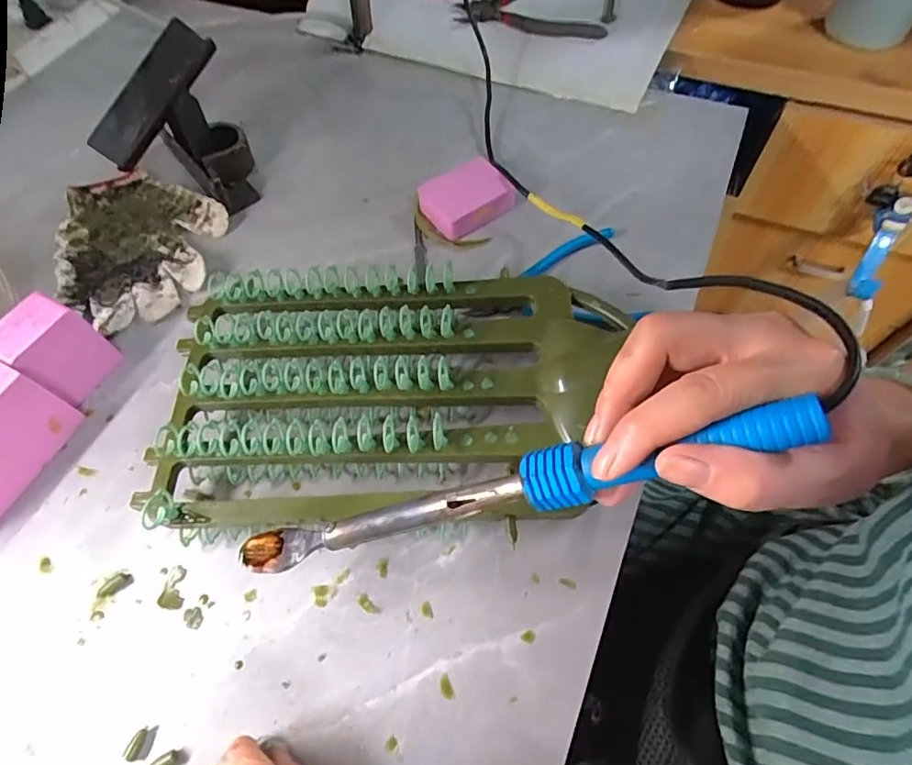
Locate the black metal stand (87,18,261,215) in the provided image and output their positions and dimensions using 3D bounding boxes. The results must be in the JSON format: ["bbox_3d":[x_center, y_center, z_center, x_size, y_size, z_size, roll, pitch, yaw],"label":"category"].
[{"bbox_3d":[-0.256,-0.225,0.479,0.120,0.104,0.104,-26,63,-11],"label":"black metal stand"}]

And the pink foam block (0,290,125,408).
[{"bbox_3d":[-0.297,-0.024,0.400,0.044,0.068,0.055,22,64,14],"label":"pink foam block"}]

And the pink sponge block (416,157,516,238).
[{"bbox_3d":[0.011,-0.168,0.490,0.075,0.030,0.058,-29,63,-13],"label":"pink sponge block"}]

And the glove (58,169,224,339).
[{"bbox_3d":[-0.300,-0.127,0.489,0.179,0.017,0.148,28,65,17],"label":"glove"}]

